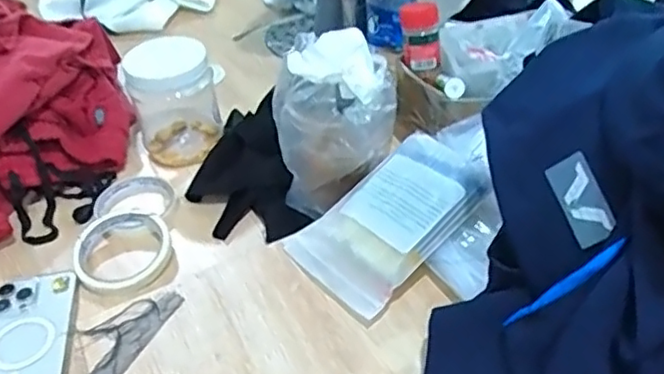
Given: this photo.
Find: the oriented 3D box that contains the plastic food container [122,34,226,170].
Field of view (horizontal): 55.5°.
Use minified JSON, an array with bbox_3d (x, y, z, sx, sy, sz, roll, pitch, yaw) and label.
[{"bbox_3d":[-0.184,-0.104,0.739,0.090,0.120,0.099,-16,43,-14],"label":"plastic food container"}]

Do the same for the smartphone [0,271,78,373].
[{"bbox_3d":[-0.268,0.137,0.551,0.087,0.018,0.159,-12,42,-8],"label":"smartphone"}]

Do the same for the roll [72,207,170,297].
[{"bbox_3d":[-0.210,0.063,0.629,0.091,0.027,0.093,-2,42,2],"label":"roll"}]

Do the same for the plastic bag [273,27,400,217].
[{"bbox_3d":[0.004,-0.048,0.580,0.109,0.179,0.068,-2,42,1],"label":"plastic bag"}]

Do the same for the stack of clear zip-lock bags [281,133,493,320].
[{"bbox_3d":[0.051,0.028,0.558,0.166,0.013,0.117,-40,46,-9],"label":"stack of clear zip-lock bags"}]

